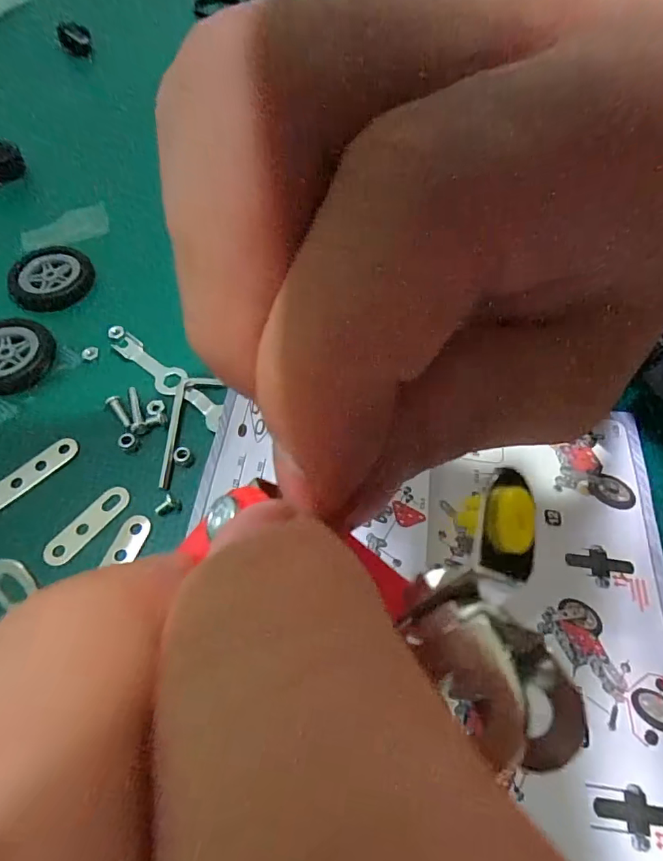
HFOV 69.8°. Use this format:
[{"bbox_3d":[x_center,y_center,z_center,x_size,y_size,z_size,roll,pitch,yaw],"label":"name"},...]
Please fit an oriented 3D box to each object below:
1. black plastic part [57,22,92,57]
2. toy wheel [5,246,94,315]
[{"bbox_3d":[-0.182,-0.278,0.339,0.021,0.022,0.009,-24,64,-14],"label":"black plastic part"},{"bbox_3d":[-0.134,-0.073,0.228,0.037,0.008,0.037,0,60,0],"label":"toy wheel"}]

